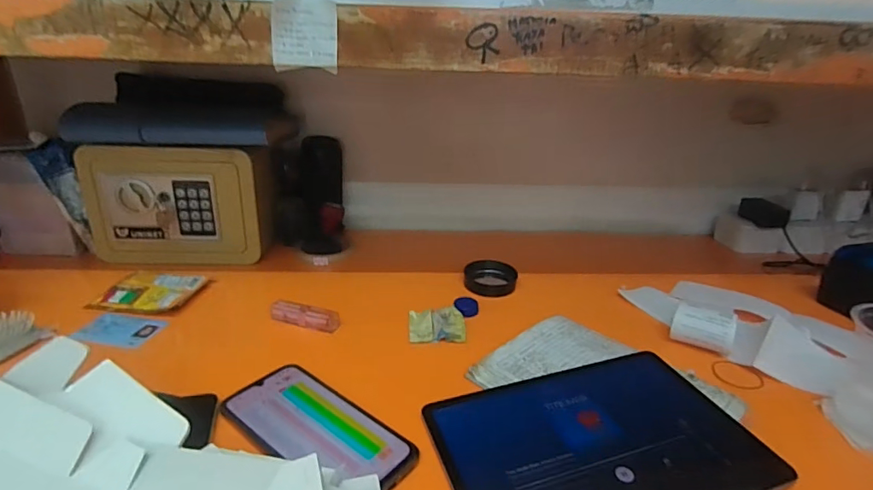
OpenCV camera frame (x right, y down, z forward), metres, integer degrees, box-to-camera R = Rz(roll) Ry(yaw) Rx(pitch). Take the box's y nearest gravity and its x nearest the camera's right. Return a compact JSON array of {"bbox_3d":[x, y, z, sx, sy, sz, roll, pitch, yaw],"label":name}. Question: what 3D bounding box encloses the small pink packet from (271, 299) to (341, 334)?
[{"bbox_3d":[-0.154,0.082,0.563,0.084,0.019,0.022,8,23,15],"label":"small pink packet"}]

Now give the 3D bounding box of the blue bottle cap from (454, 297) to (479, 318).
[{"bbox_3d":[0.038,0.076,0.599,0.030,0.013,0.036,2,22,1],"label":"blue bottle cap"}]

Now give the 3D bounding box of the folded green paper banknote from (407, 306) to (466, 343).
[{"bbox_3d":[0.000,0.091,0.567,0.064,0.008,0.066,0,22,-4],"label":"folded green paper banknote"}]

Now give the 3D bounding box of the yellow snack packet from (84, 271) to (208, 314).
[{"bbox_3d":[-0.360,0.058,0.606,0.104,0.018,0.081,4,22,5],"label":"yellow snack packet"}]

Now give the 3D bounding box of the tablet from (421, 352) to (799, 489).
[{"bbox_3d":[0.129,0.159,0.400,0.247,0.012,0.170,-6,23,-17],"label":"tablet"}]

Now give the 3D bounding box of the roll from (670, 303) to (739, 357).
[{"bbox_3d":[0.295,0.094,0.533,0.061,0.048,0.042,14,25,29],"label":"roll"}]

